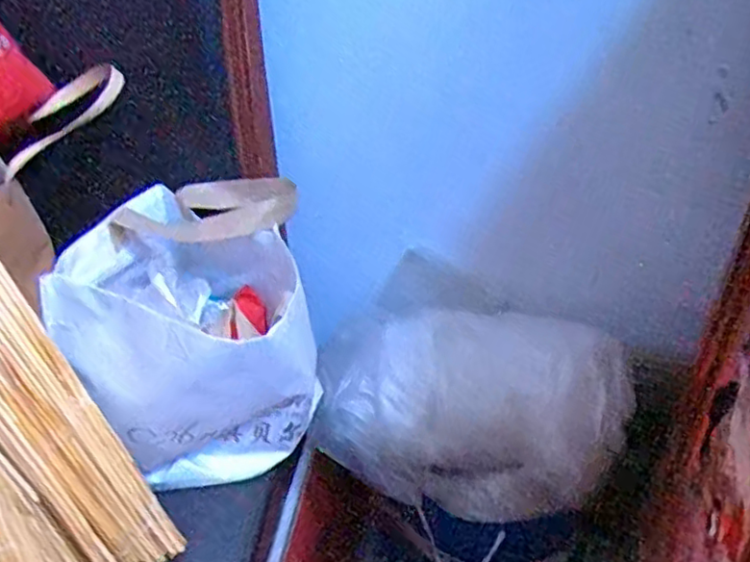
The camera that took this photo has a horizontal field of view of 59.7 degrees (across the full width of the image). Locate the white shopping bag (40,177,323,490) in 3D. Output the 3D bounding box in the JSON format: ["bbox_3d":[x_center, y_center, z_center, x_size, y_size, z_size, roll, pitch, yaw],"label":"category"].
[{"bbox_3d":[-0.159,0.050,0.631,0.195,0.218,0.231,-8,36,-1],"label":"white shopping bag"}]

